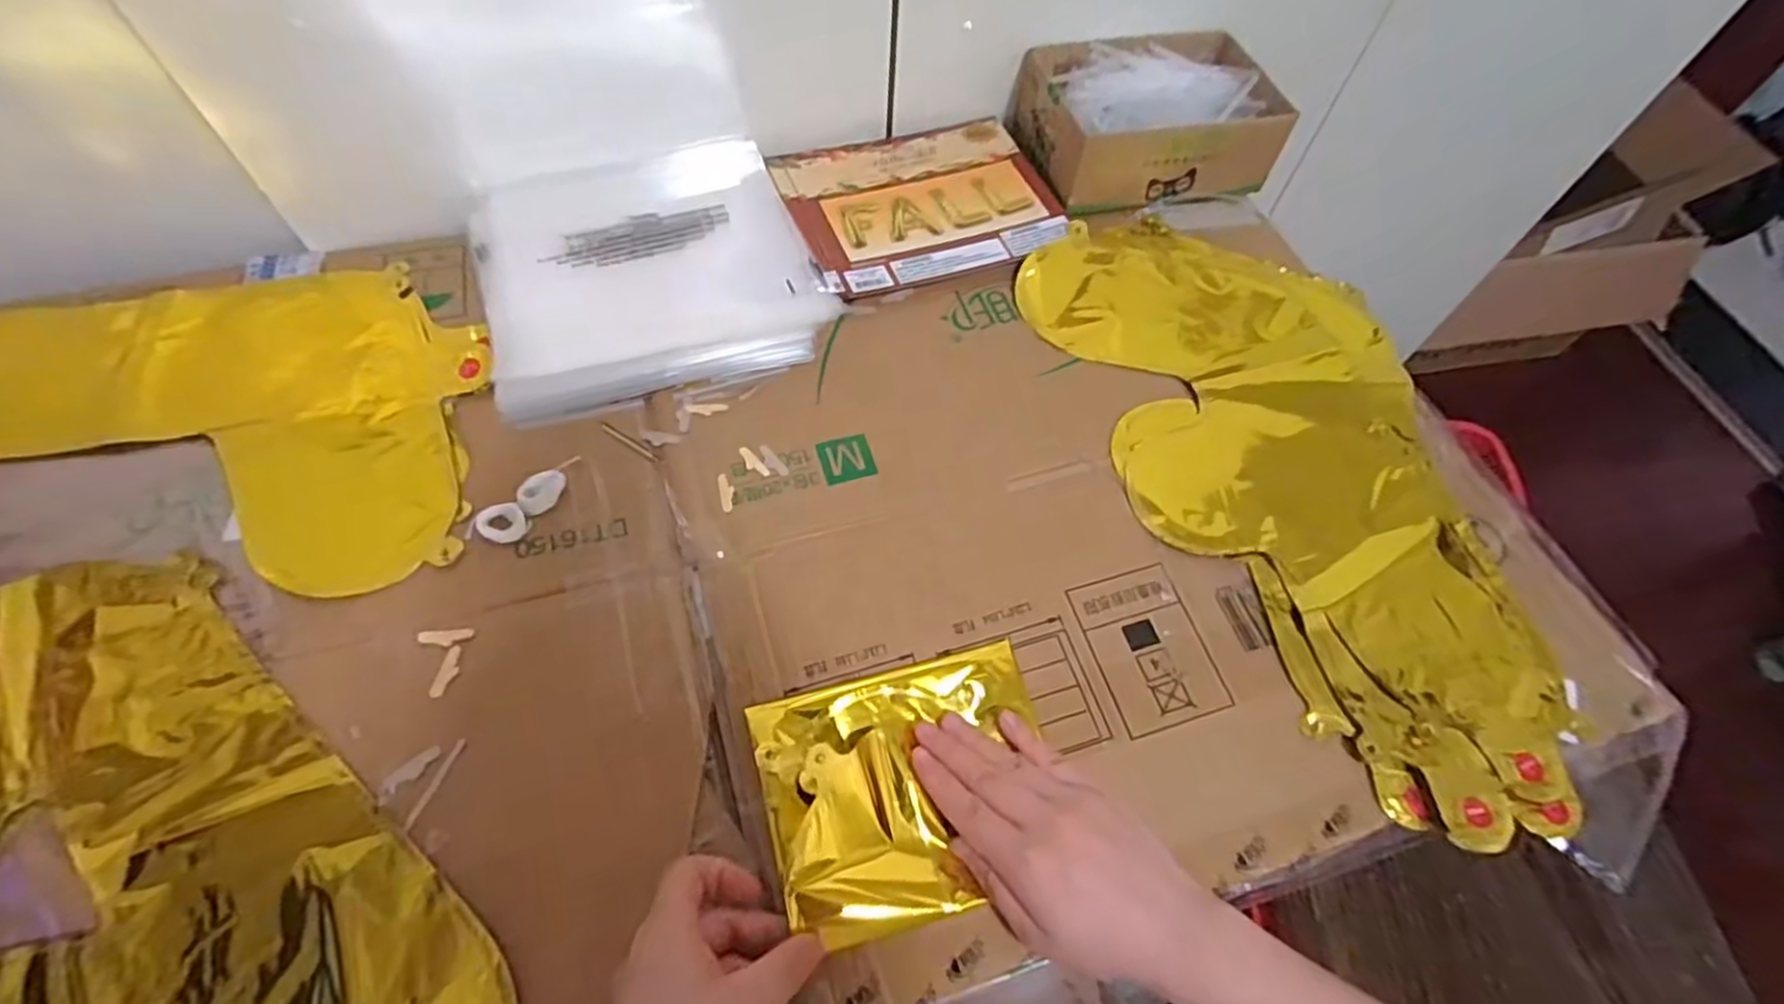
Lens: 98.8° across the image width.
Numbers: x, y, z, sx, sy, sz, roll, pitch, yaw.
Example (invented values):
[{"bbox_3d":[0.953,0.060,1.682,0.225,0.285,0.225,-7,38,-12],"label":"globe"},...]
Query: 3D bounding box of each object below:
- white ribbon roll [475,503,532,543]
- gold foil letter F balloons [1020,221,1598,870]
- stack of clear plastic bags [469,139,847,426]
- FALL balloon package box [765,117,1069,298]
[{"bbox_3d":[-0.228,0.012,0.448,0.029,0.004,0.024,37,64,16],"label":"white ribbon roll"},{"bbox_3d":[0.266,-0.027,0.498,0.229,0.015,0.450,-14,62,-11],"label":"gold foil letter F balloons"},{"bbox_3d":[-0.177,-0.173,0.548,0.221,0.024,0.235,-18,63,-14],"label":"stack of clear plastic bags"},{"bbox_3d":[0.020,-0.245,0.614,0.205,0.010,0.169,-17,62,-13],"label":"FALL balloon package box"}]

